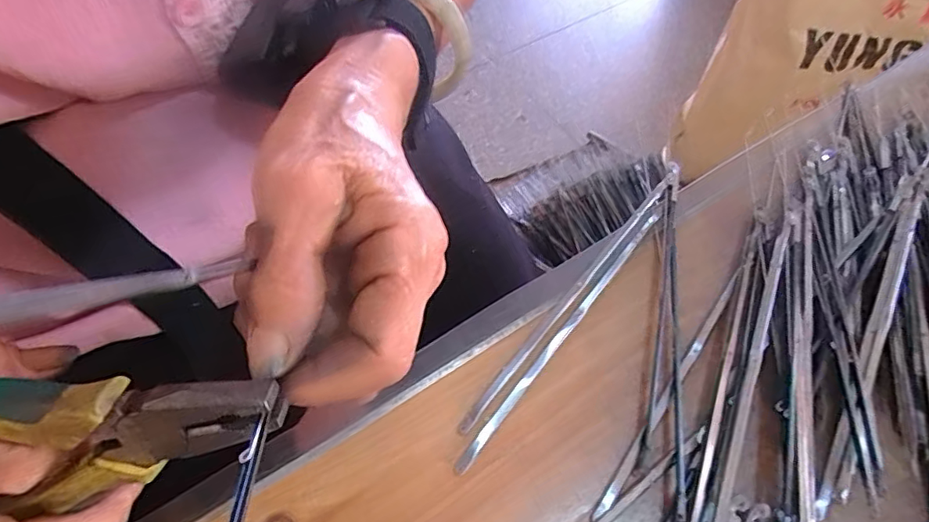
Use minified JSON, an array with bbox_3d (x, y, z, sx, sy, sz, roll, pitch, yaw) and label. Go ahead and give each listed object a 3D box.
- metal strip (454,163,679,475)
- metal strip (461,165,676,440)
[{"bbox_3d":[0.059,0.020,0.266,0.008,0.012,0.198,35,64,16],"label":"metal strip"},{"bbox_3d":[0.059,0.011,0.270,0.006,0.011,0.186,37,65,17],"label":"metal strip"}]

